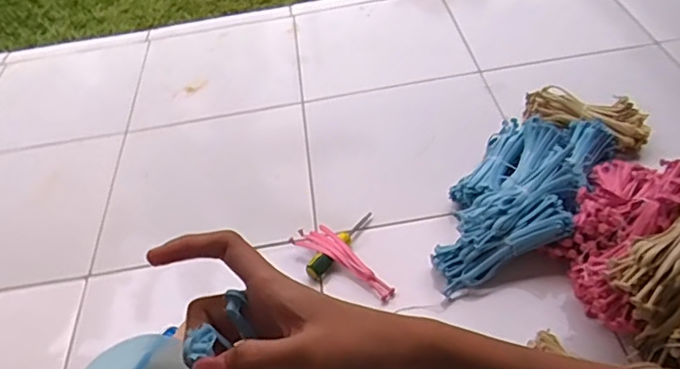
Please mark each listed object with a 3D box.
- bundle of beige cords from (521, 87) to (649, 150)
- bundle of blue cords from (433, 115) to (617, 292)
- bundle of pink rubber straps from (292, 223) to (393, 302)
[{"bbox_3d":[0.448,-0.127,1.056,0.225,0.056,0.079,20,52,27],"label":"bundle of beige cords"},{"bbox_3d":[0.295,0.000,0.929,0.196,0.104,0.400,21,53,27],"label":"bundle of blue cords"},{"bbox_3d":[0.008,0.120,0.923,0.194,0.025,0.058,31,58,33],"label":"bundle of pink rubber straps"}]

